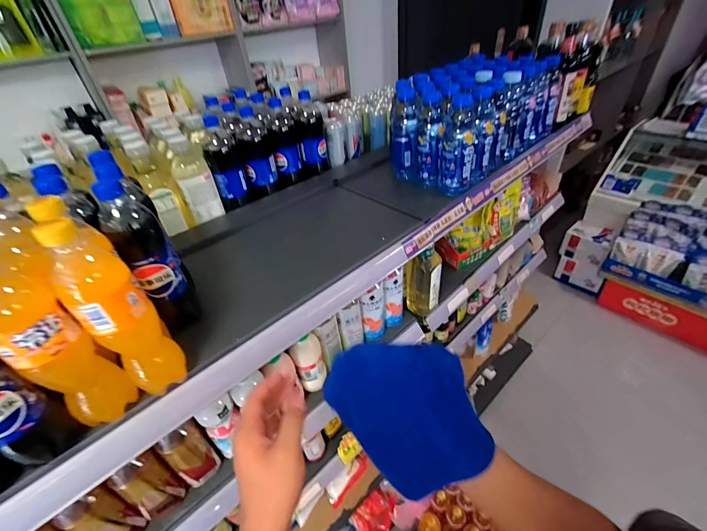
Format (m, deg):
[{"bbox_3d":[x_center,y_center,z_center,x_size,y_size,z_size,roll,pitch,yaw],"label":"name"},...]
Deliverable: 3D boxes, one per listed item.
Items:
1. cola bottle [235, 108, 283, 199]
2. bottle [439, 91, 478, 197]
[{"bbox_3d":[-0.230,-0.266,0.800,0.071,0.207,0.062,-12,38,-7],"label":"cola bottle"},{"bbox_3d":[0.234,-0.260,0.726,0.074,0.200,0.065,10,41,21],"label":"bottle"}]

